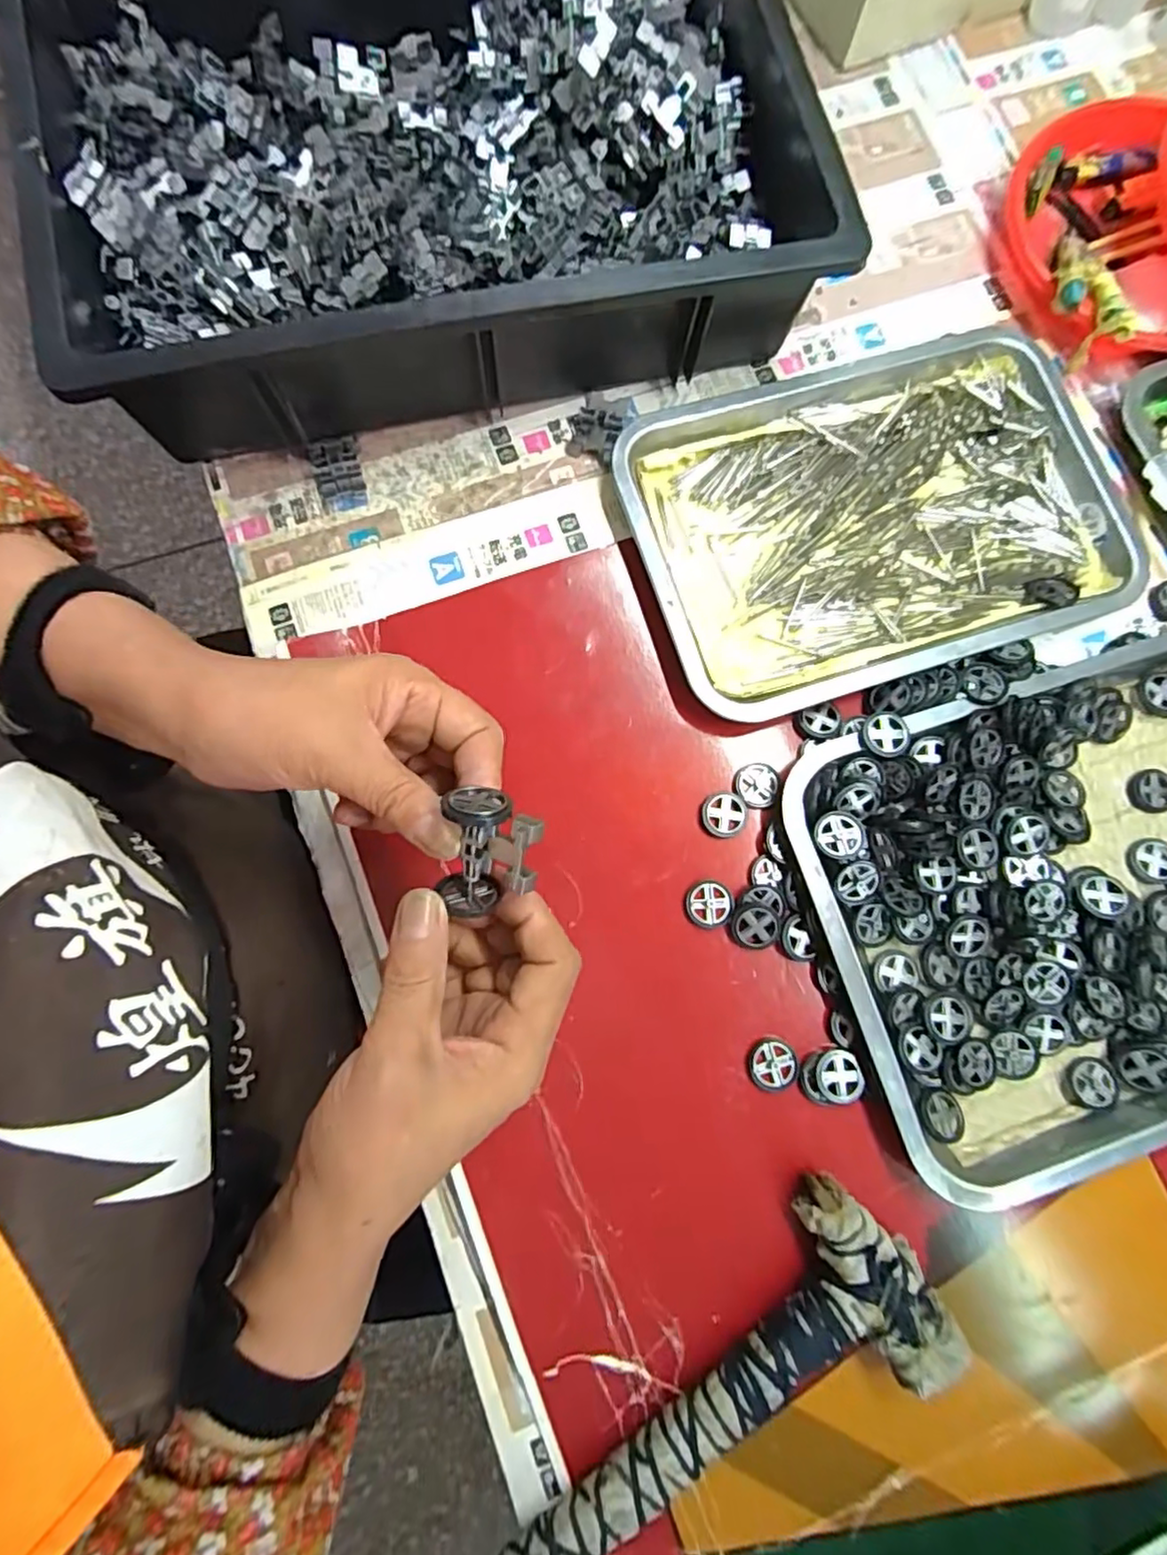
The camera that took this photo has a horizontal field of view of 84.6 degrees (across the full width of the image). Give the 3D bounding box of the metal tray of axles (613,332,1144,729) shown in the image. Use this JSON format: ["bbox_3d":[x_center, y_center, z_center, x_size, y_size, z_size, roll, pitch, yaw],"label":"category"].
[{"bbox_3d":[0.197,-0.169,0.412,0.320,0.020,0.211,-18,81,-4],"label":"metal tray of axles"}]

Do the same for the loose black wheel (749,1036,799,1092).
[{"bbox_3d":[0.106,0.161,0.357,0.026,0.005,0.027,0,80,-1],"label":"loose black wheel"}]

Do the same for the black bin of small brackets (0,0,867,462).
[{"bbox_3d":[-0.088,-0.382,0.400,0.438,0.092,0.310,-13,81,-4],"label":"black bin of small brackets"}]

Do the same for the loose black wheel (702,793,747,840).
[{"bbox_3d":[0.084,0.023,0.382,0.027,0.005,0.027,0,80,-1],"label":"loose black wheel"}]

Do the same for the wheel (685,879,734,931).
[{"bbox_3d":[0.074,0.074,0.374,0.027,0.004,0.028,0,80,-1],"label":"wheel"}]

